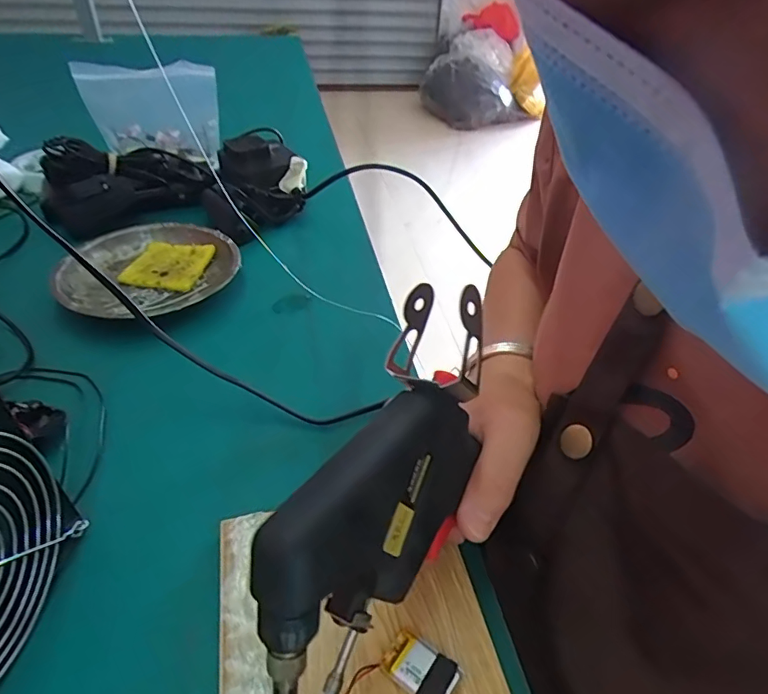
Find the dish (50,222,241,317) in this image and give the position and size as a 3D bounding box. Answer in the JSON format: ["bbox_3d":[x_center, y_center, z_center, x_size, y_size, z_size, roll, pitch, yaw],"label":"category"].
[{"bbox_3d":[-0.202,-0.069,0.459,0.142,0.024,0.120,-13,42,-18],"label":"dish"}]

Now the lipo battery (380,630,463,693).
[{"bbox_3d":[0.015,0.138,0.226,0.031,0.009,0.021,30,47,28],"label":"lipo battery"}]

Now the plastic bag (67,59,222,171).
[{"bbox_3d":[-0.239,-0.244,0.554,0.127,0.166,0.034,-5,81,-17],"label":"plastic bag"}]

